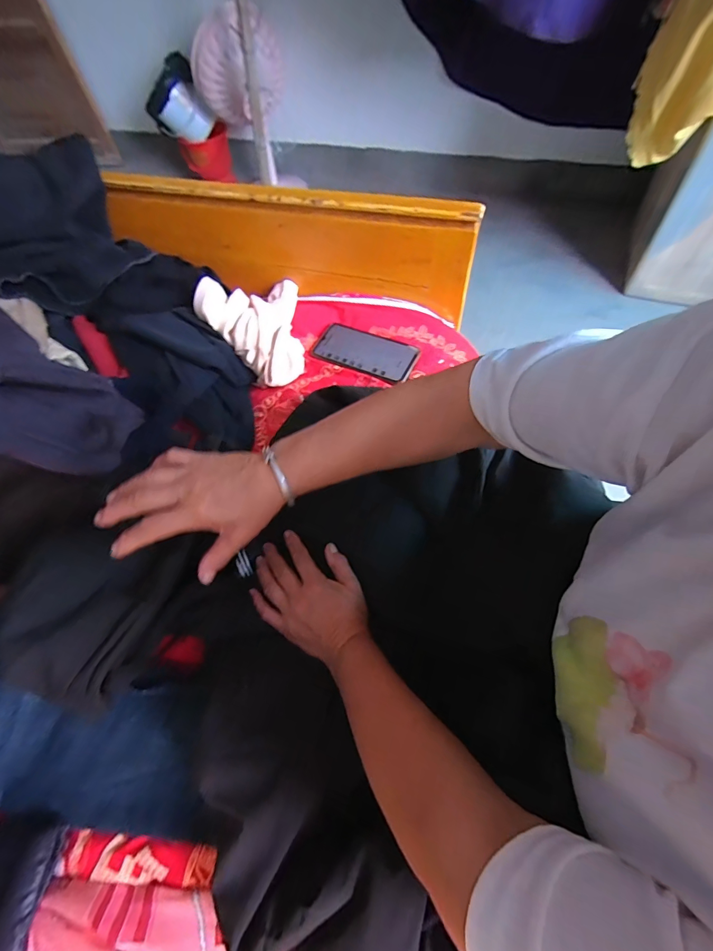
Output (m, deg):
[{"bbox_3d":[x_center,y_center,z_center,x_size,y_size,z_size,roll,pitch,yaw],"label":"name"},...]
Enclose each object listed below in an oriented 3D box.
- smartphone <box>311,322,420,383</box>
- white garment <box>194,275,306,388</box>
[{"bbox_3d":[0.012,-0.195,0.605,0.160,0.013,0.075,25,65,17],"label":"smartphone"},{"bbox_3d":[-0.159,-0.234,0.605,0.156,0.092,0.189,-15,60,-4],"label":"white garment"}]

